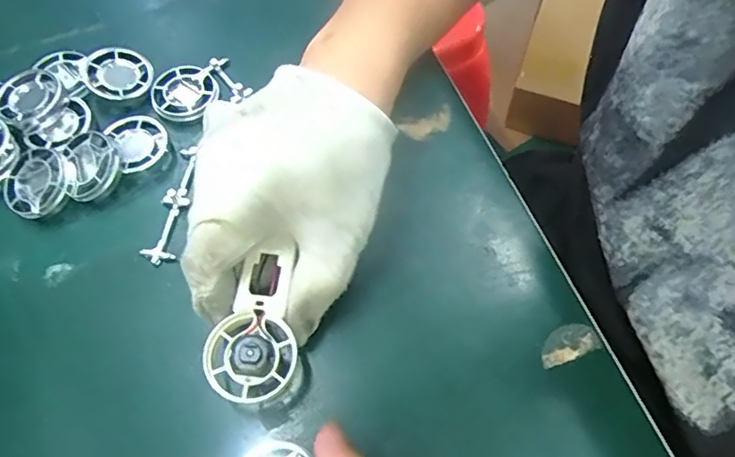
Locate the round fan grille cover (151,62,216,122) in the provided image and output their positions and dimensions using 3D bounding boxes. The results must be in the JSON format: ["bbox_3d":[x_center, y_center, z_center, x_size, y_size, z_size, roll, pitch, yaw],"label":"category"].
[{"bbox_3d":[-0.111,-0.083,0.325,0.038,0.006,0.038,0,64,1],"label":"round fan grille cover"}]

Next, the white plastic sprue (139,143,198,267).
[{"bbox_3d":[-0.106,-0.014,0.295,0.016,0.008,0.071,6,64,4],"label":"white plastic sprue"}]

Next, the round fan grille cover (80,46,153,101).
[{"bbox_3d":[-0.151,-0.095,0.326,0.039,0.012,0.039,-33,68,-14],"label":"round fan grille cover"}]

